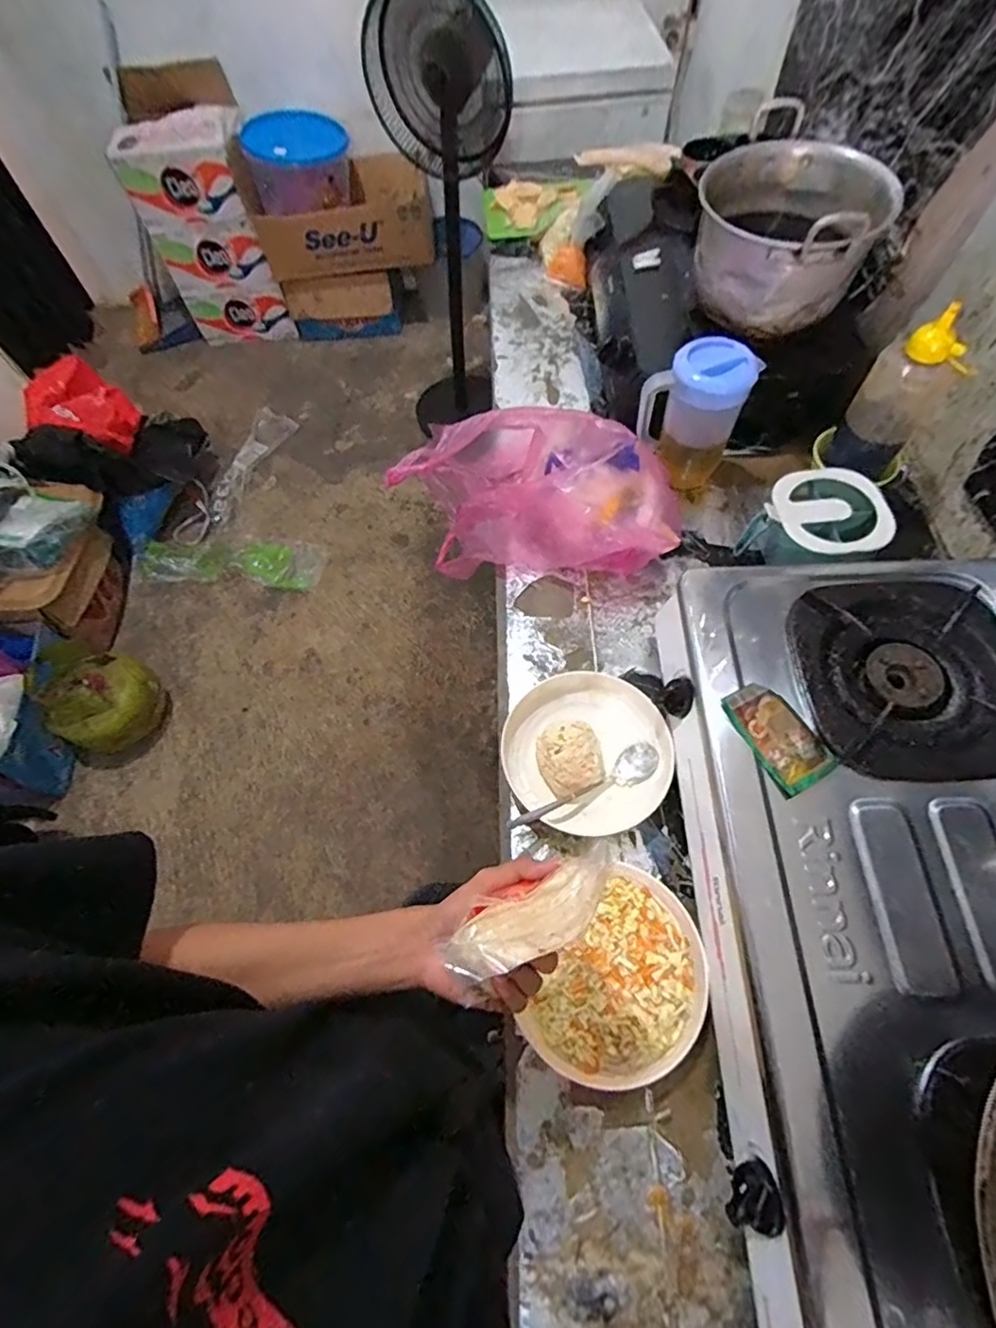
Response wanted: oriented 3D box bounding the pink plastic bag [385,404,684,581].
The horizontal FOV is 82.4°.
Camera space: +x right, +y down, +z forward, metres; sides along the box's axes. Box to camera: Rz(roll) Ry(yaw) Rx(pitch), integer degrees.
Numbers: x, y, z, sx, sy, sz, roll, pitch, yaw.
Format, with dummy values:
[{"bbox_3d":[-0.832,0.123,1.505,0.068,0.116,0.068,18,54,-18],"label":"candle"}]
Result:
[{"bbox_3d":[0.049,-0.225,0.800,0.397,0.203,0.165,9,64,8],"label":"pink plastic bag"}]

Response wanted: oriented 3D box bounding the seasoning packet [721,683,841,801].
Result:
[{"bbox_3d":[0.272,0.069,0.554,0.064,0.008,0.107,-27,65,-10],"label":"seasoning packet"}]

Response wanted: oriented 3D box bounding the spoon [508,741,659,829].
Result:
[{"bbox_3d":[0.102,0.144,0.646,0.196,0.022,0.041,-22,63,-23],"label":"spoon"}]

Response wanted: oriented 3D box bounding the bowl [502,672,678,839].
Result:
[{"bbox_3d":[0.108,0.103,0.668,0.189,0.064,0.185,-1,63,3],"label":"bowl"}]

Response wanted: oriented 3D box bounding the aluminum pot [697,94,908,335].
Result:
[{"bbox_3d":[0.377,-0.572,0.762,0.220,0.151,0.218,-1,63,3],"label":"aluminum pot"}]

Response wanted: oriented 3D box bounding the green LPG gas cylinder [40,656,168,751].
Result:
[{"bbox_3d":[-1.021,0.098,1.476,0.213,0.237,0.250,22,67,14],"label":"green LPG gas cylinder"}]

